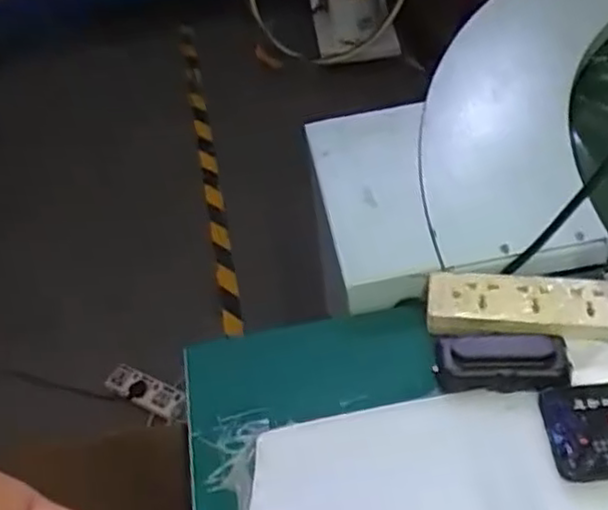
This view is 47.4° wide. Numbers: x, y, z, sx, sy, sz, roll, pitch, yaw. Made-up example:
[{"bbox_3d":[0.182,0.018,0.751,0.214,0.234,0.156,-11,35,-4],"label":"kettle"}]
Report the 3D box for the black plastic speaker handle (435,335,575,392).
[{"bbox_3d":[0.164,0.085,0.570,0.104,0.021,0.049,1,49,8],"label":"black plastic speaker handle"}]

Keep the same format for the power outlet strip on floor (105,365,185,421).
[{"bbox_3d":[-0.352,0.297,1.521,0.189,0.025,0.062,21,55,23],"label":"power outlet strip on floor"}]

